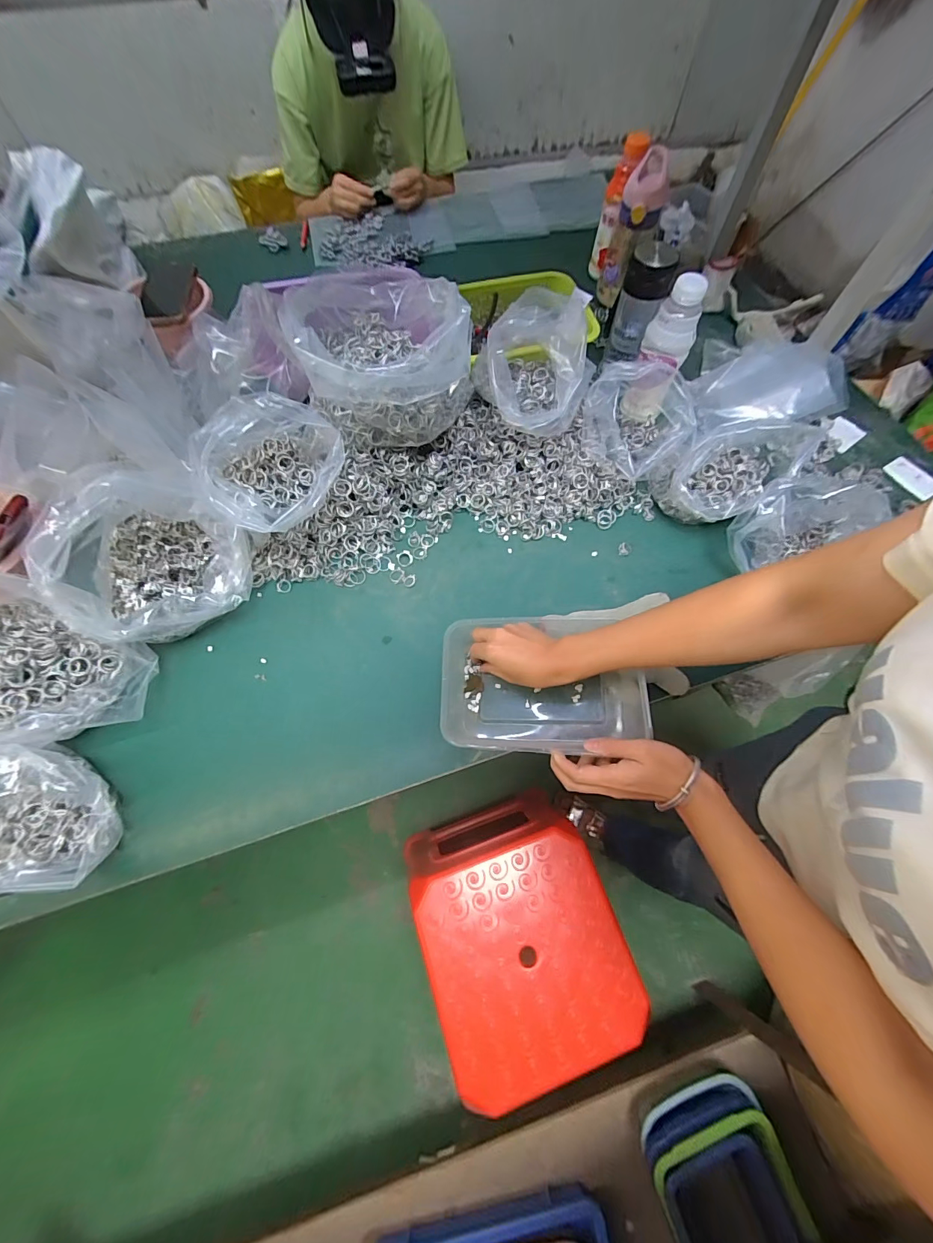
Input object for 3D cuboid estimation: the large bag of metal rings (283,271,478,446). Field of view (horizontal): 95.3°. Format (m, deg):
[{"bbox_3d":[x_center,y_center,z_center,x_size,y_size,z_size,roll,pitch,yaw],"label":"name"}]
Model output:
[{"bbox_3d":[-0.097,-0.317,0.528,0.197,0.137,0.154,-11,67,-6],"label":"large bag of metal rings"}]

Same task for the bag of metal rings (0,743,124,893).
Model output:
[{"bbox_3d":[-0.428,0.185,0.404,0.118,0.102,0.140,-11,67,-6],"label":"bag of metal rings"}]

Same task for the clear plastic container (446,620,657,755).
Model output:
[{"bbox_3d":[0.090,0.072,0.493,0.237,0.068,0.157,3,66,0],"label":"clear plastic container"}]

